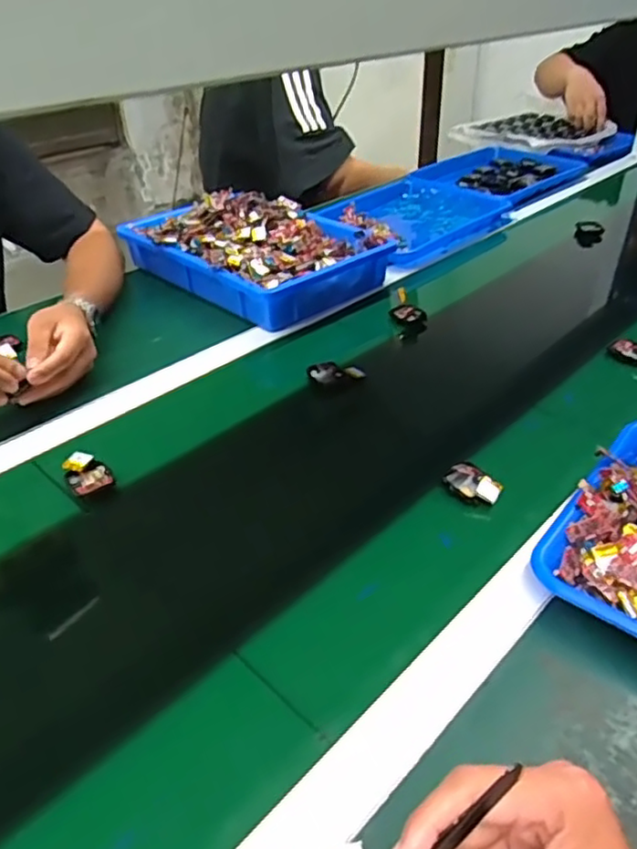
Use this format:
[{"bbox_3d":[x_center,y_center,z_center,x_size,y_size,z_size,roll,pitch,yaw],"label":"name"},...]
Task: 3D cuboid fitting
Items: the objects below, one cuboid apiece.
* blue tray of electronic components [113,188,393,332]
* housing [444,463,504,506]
[{"bbox_3d":[-0.095,-0.265,0.956,0.256,0.092,0.349,-30,44,-35],"label":"blue tray of electronic components"},{"bbox_3d":[0.138,0.052,0.563,0.033,0.018,0.047,-29,44,-34],"label":"housing"}]

